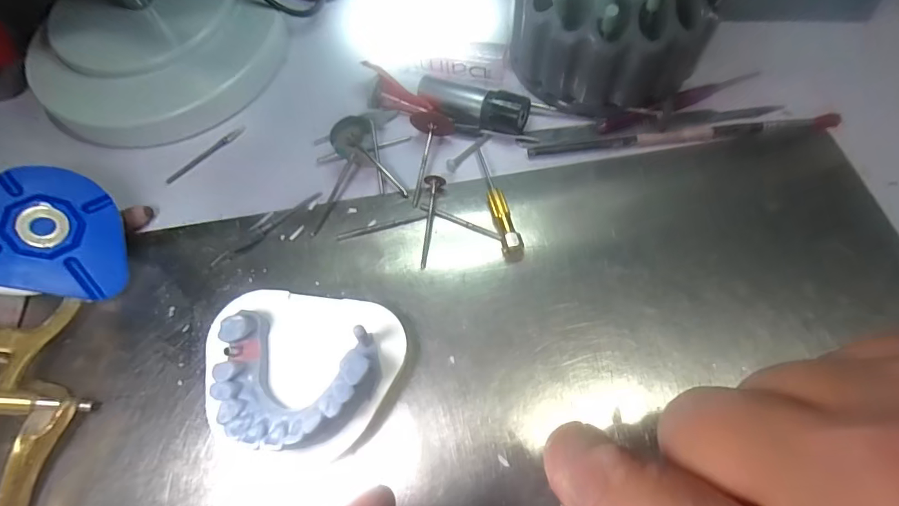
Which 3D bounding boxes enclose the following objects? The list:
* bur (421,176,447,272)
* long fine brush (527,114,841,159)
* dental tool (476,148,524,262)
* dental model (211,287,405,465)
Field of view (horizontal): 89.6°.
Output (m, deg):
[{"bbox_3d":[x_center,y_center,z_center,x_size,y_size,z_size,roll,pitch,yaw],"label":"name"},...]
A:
[{"bbox_3d":[-0.009,-0.015,0.217,0.009,0.007,0.048,4,65,6],"label":"bur"},{"bbox_3d":[0.120,-0.060,0.231,0.156,0.008,0.009,-5,64,1],"label":"long fine brush"},{"bbox_3d":[0.022,-0.025,0.220,0.010,0.012,0.063,-14,64,-3],"label":"dental tool"},{"bbox_3d":[-0.057,0.046,0.177,0.069,0.032,0.062,8,65,8],"label":"dental model"}]

